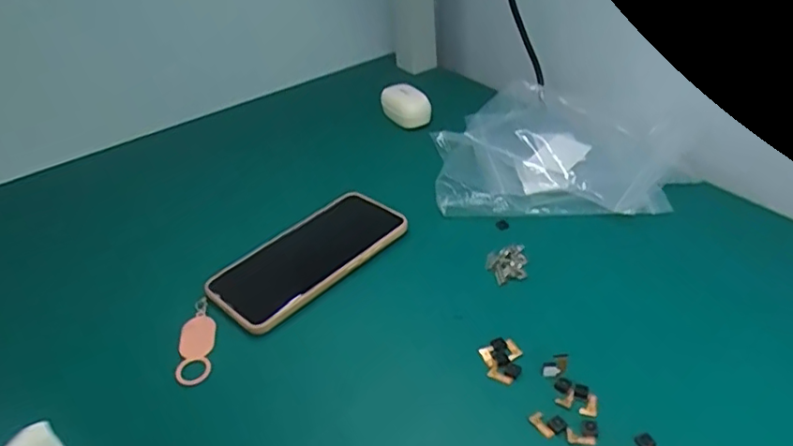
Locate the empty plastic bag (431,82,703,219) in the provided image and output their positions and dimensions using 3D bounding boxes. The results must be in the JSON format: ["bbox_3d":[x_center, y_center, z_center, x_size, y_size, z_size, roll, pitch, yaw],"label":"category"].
[{"bbox_3d":[0.152,-0.076,0.571,0.224,0.040,0.193,2,38,11],"label":"empty plastic bag"}]

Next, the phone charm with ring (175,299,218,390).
[{"bbox_3d":[-0.142,0.082,0.430,0.026,0.008,0.073,-9,37,-3],"label":"phone charm with ring"}]

